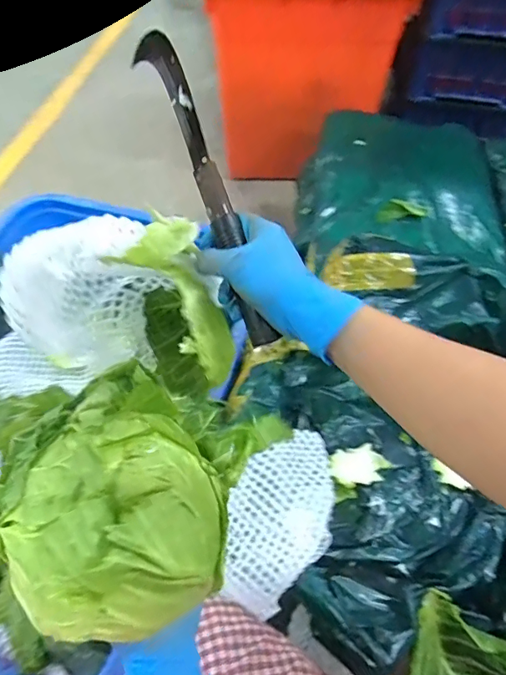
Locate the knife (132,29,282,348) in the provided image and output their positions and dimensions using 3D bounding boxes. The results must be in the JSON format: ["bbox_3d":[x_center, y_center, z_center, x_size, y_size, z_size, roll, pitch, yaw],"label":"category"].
[{"bbox_3d":[-0.039,-0.128,0.403,0.027,0.032,0.283,-20,88,-15],"label":"knife"}]

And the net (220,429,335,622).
[{"bbox_3d":[0.034,0.203,0.554,0.116,0.038,0.208,25,58,16],"label":"net"}]

